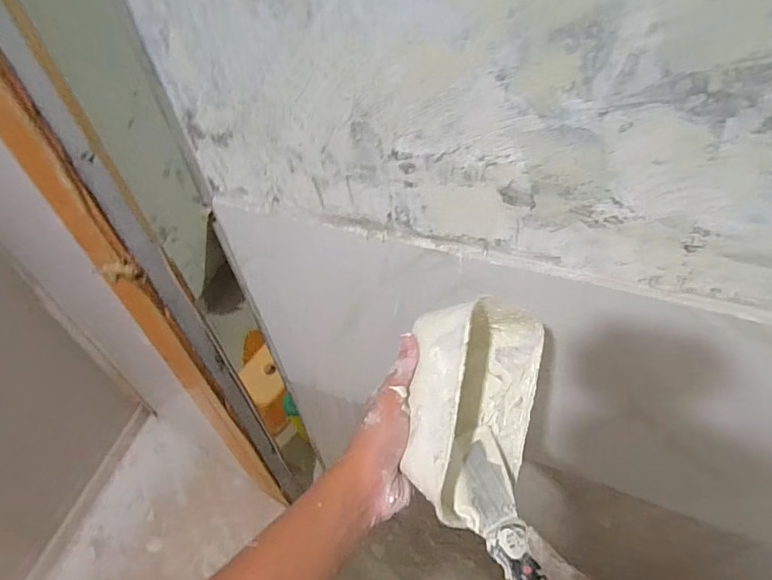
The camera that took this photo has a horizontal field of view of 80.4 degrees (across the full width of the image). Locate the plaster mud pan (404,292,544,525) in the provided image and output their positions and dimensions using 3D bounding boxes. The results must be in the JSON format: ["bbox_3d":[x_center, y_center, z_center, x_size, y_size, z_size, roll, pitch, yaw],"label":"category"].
[{"bbox_3d":[0.077,0.101,0.406,0.119,0.088,0.184,14,82,-28],"label":"plaster mud pan"}]

